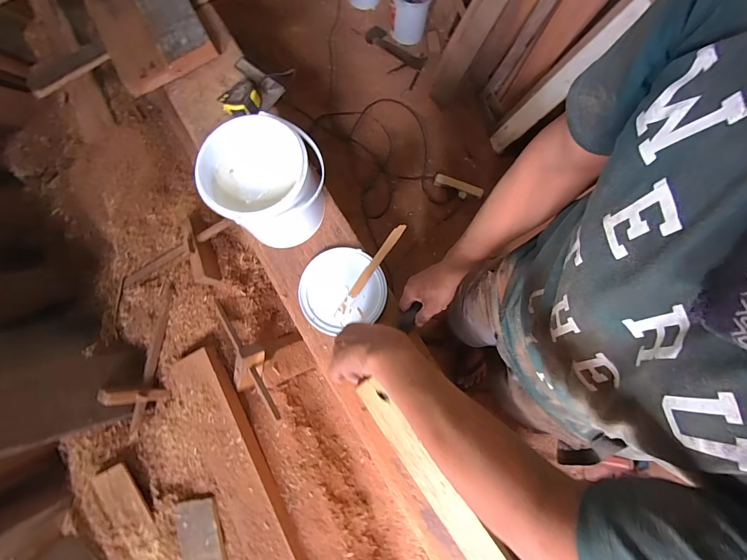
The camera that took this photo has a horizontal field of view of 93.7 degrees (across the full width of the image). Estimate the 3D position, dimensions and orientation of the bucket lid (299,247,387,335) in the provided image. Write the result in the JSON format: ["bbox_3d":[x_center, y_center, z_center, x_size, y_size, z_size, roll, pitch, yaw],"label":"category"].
[{"bbox_3d":[-0.066,0.017,0.714,0.172,0.023,0.158,0,76,-1],"label":"bucket lid"}]

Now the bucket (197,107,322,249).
[{"bbox_3d":[-0.192,-0.167,0.663,0.200,0.197,0.174,-8,77,-2],"label":"bucket"}]

